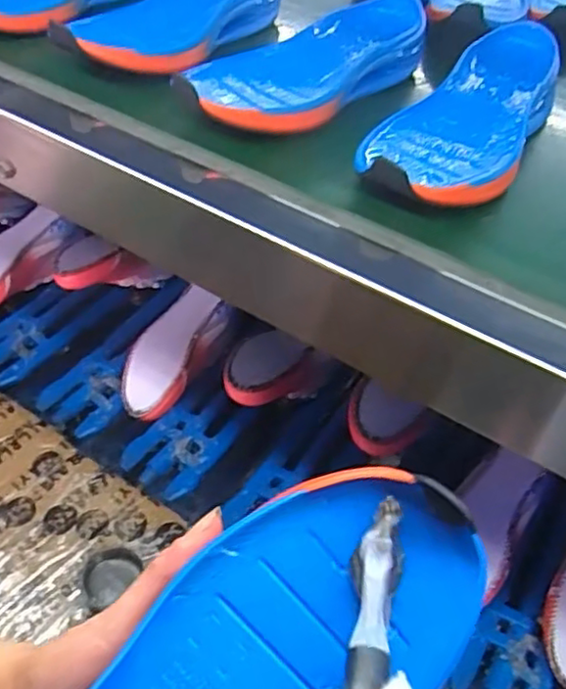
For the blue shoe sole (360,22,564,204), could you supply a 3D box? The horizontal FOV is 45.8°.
[{"bbox_3d":[0.146,-0.166,0.497,0.091,0.044,0.228,29,55,27],"label":"blue shoe sole"}]

